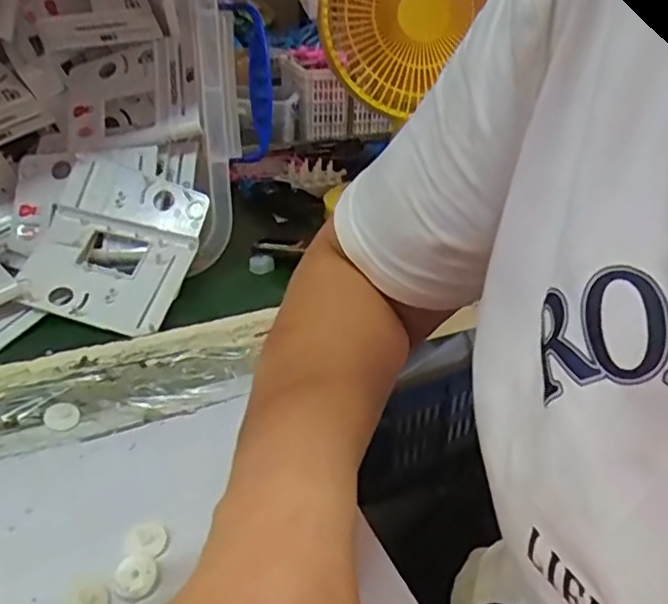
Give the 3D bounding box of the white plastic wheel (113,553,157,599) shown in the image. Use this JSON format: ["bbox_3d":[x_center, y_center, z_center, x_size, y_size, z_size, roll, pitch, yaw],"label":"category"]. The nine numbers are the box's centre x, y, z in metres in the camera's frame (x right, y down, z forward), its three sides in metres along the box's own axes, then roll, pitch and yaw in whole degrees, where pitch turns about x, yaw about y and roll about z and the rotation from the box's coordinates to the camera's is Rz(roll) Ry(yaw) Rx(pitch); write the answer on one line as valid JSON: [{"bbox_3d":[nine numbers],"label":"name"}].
[{"bbox_3d":[-0.106,0.146,0.347,0.021,0.009,0.020,1,28,-1],"label":"white plastic wheel"}]

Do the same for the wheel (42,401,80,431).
[{"bbox_3d":[-0.194,0.081,0.464,0.023,0.006,0.022,1,28,-1],"label":"wheel"}]

